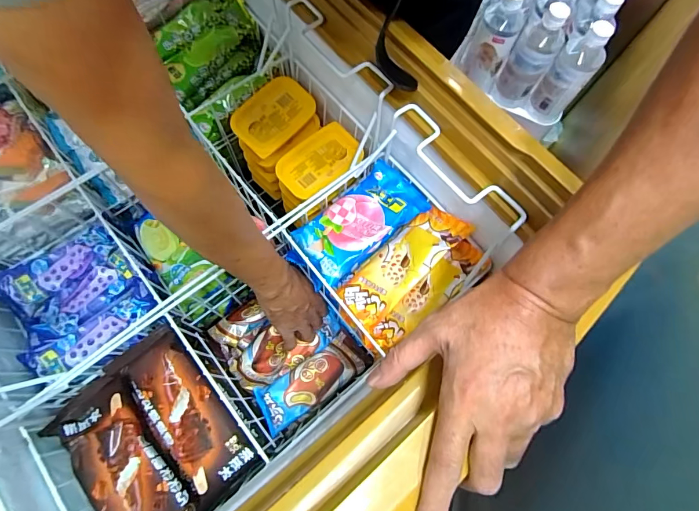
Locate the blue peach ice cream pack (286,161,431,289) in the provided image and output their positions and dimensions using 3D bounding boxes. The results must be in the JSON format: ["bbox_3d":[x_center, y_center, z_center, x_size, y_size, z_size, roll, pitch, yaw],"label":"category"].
[{"bbox_3d":[0.011,-0.045,0.529,0.177,0.030,0.090,-38,76,-13],"label":"blue peach ice cream pack"}]

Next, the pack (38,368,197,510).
[{"bbox_3d":[-0.257,0.236,0.441,0.089,0.037,0.197,-36,75,-13],"label":"pack"}]

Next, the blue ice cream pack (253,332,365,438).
[{"bbox_3d":[-0.059,0.193,0.594,0.166,0.020,0.070,-31,74,-11],"label":"blue ice cream pack"}]

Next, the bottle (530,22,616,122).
[{"bbox_3d":[0.350,-0.292,0.622,0.063,0.155,0.054,36,74,11],"label":"bottle"}]

